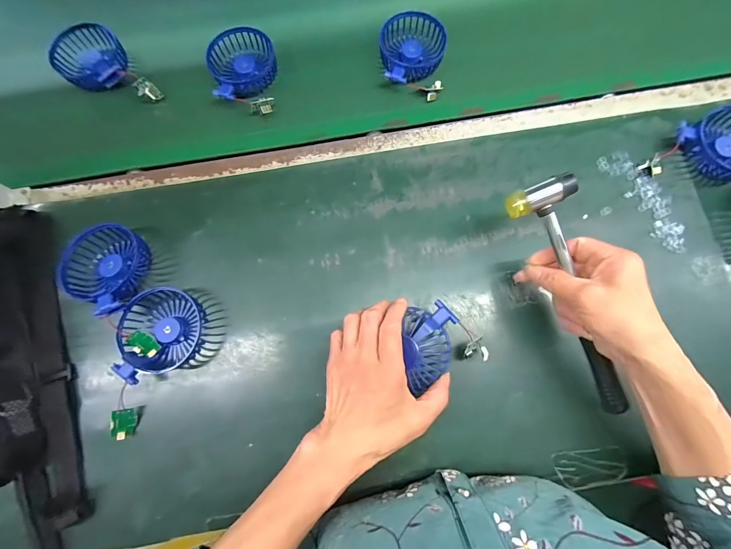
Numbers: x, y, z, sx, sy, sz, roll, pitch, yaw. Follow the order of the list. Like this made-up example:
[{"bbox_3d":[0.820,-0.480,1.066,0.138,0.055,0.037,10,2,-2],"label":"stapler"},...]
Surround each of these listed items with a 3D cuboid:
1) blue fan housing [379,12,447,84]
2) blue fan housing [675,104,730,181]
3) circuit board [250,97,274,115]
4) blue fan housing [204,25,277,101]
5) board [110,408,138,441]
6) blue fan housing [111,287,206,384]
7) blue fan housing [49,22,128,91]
[{"bbox_3d":[0.065,-0.303,0.439,0.086,0.028,0.098,-8,78,-1],"label":"blue fan housing"},{"bbox_3d":[0.439,-0.157,0.394,0.101,0.030,0.086,-18,79,-3],"label":"blue fan housing"},{"bbox_3d":[-0.136,-0.221,0.425,0.029,0.015,0.022,-5,78,0],"label":"circuit board"},{"bbox_3d":[-0.163,-0.282,0.436,0.085,0.028,0.099,-14,79,-2],"label":"blue fan housing"},{"bbox_3d":[-0.256,0.157,0.343,0.005,0.024,0.034,17,100,32],"label":"board"},{"bbox_3d":[-0.222,0.065,0.356,0.077,0.032,0.100,2,78,1],"label":"blue fan housing"},{"bbox_3d":[-0.371,-0.286,0.439,0.087,0.037,0.102,-18,79,-3],"label":"blue fan housing"}]

